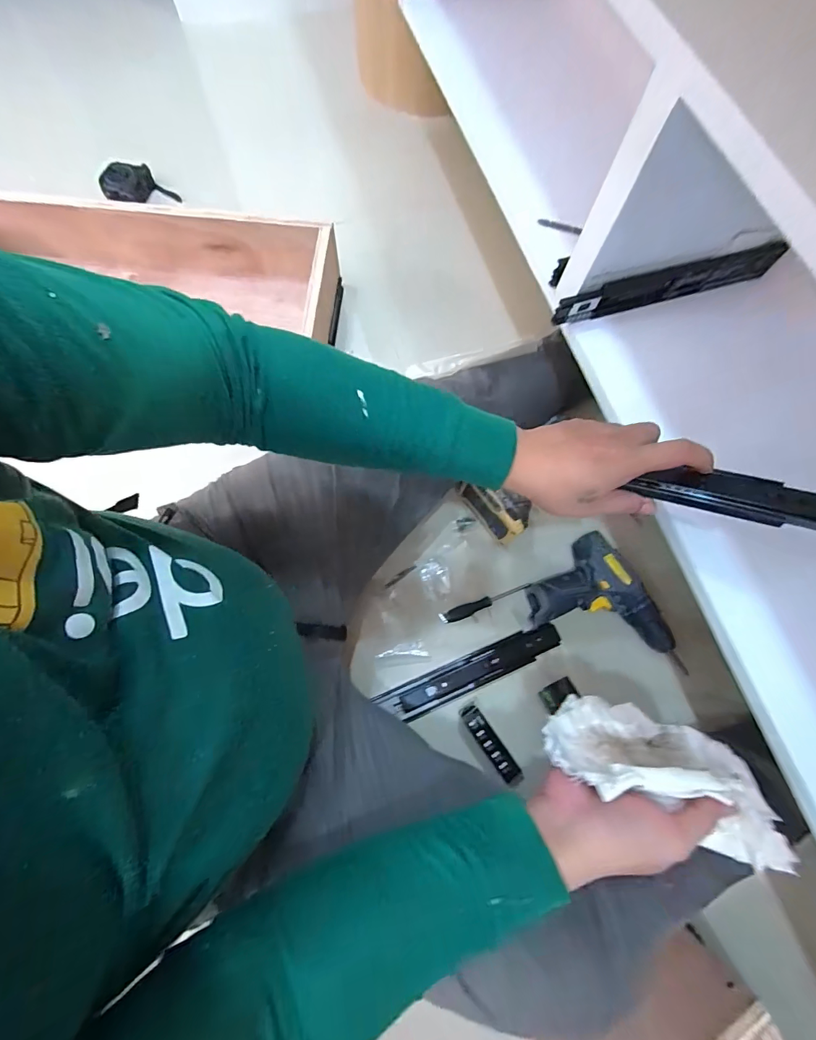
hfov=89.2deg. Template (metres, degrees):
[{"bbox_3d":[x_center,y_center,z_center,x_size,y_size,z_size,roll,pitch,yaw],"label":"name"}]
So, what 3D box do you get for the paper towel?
[{"bbox_3d":[0.218,0.212,0.359,0.166,0.091,0.079,25,73,6],"label":"paper towel"}]

